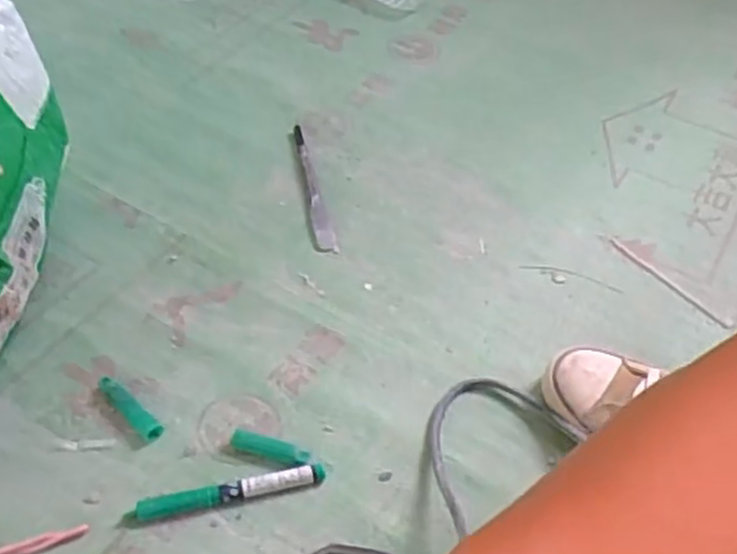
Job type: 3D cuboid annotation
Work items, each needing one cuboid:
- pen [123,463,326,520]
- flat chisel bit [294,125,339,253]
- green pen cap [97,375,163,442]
[{"bbox_3d":[-0.112,0.172,0.630,0.154,0.017,0.017,-9,49,-12],"label":"pen"},{"bbox_3d":[-0.064,-0.101,0.876,0.020,0.007,0.196,-9,49,-11],"label":"flat chisel bit"},{"bbox_3d":[-0.207,0.110,0.677,0.081,0.017,0.016,36,55,25],"label":"green pen cap"}]

